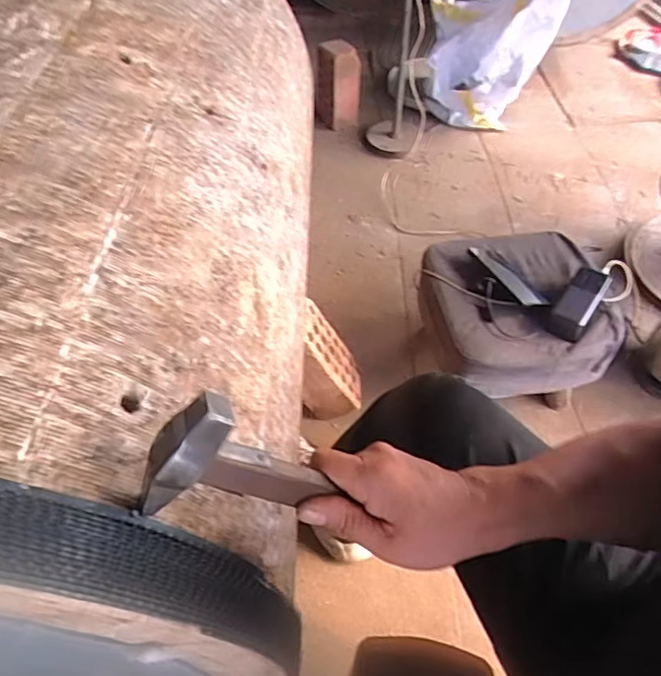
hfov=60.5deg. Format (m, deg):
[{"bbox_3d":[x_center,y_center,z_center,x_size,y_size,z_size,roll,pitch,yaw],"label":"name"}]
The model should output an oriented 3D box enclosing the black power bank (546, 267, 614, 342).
[{"bbox_3d":[0.411,-0.061,0.936,0.055,0.040,0.137,32,65,15],"label":"black power bank"}]

